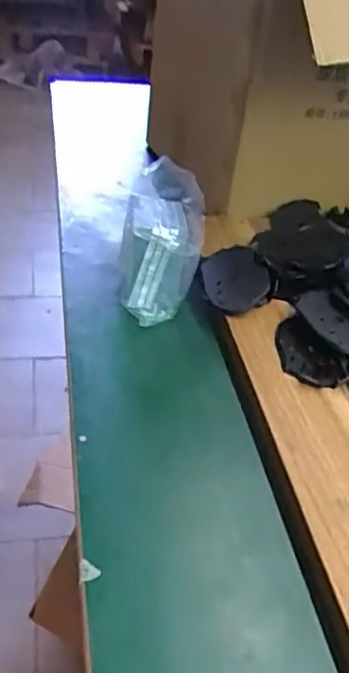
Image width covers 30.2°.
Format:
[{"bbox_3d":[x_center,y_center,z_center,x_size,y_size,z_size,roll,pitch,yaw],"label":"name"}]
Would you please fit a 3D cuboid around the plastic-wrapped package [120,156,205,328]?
[{"bbox_3d":[-0.017,-0.099,0.733,0.092,0.161,0.100,8,38,1],"label":"plastic-wrapped package"}]

